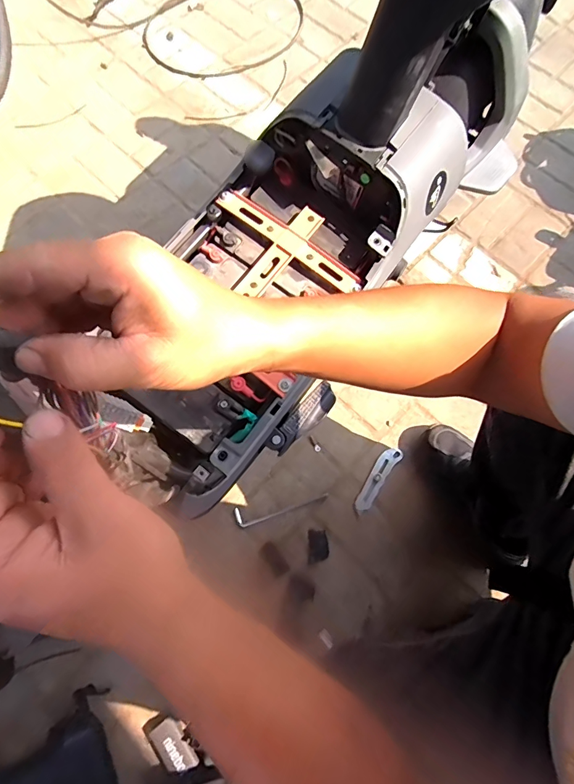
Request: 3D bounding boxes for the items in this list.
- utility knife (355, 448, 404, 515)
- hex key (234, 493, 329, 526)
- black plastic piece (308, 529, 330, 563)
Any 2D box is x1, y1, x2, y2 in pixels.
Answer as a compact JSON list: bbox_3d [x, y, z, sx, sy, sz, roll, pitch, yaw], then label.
[{"bbox_3d":[0.168,0.160,0.767,0.034,0.016,0.139,36,73,10],"label":"utility knife"},{"bbox_3d":[-0.008,0.212,0.755,0.171,0.007,0.032,-11,72,-6],"label":"hex key"},{"bbox_3d":[0.056,0.271,0.725,0.035,0.011,0.053,2,71,-2],"label":"black plastic piece"}]

